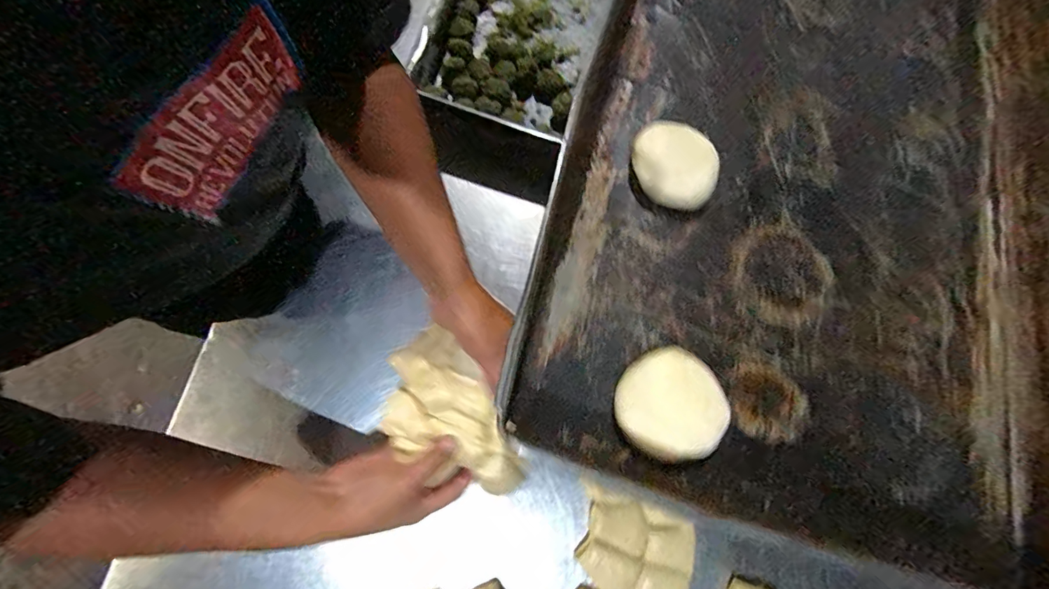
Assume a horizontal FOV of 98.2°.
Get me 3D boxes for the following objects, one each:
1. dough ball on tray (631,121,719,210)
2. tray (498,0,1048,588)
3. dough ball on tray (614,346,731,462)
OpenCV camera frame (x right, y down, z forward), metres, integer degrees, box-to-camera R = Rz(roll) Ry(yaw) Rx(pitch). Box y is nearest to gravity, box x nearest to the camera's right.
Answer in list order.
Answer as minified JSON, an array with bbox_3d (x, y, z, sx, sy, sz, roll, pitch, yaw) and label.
[{"bbox_3d":[0.116,-0.099,0.352,0.061,0.023,0.063,0,76,0],"label":"dough ball on tray"},{"bbox_3d":[0.293,-0.226,0.401,0.426,0.086,0.823,16,76,4],"label":"tray"},{"bbox_3d":[0.097,0.073,0.302,0.068,0.027,0.068,0,76,0],"label":"dough ball on tray"}]

